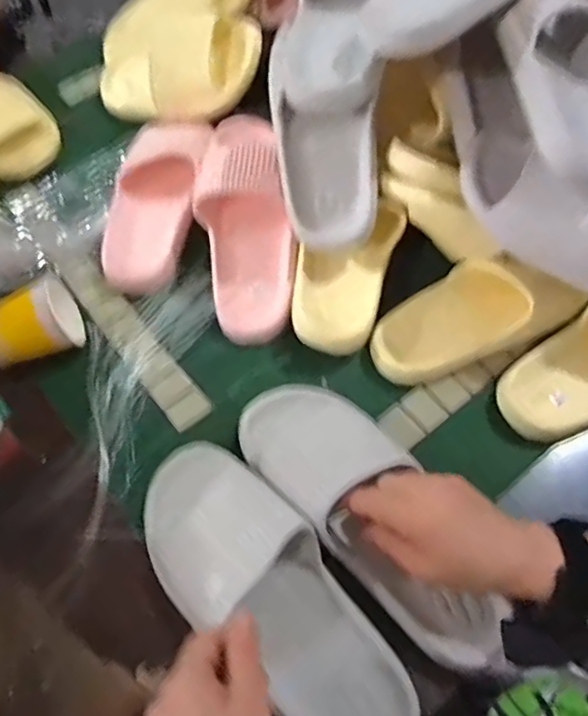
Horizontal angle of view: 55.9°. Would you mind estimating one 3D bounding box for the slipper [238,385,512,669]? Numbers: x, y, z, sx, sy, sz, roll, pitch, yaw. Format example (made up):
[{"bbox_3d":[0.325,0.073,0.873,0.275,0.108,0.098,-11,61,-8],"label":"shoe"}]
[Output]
[{"bbox_3d":[0.064,0.121,0.457,0.105,0.063,0.271,-35,72,-18],"label":"slipper"}]

